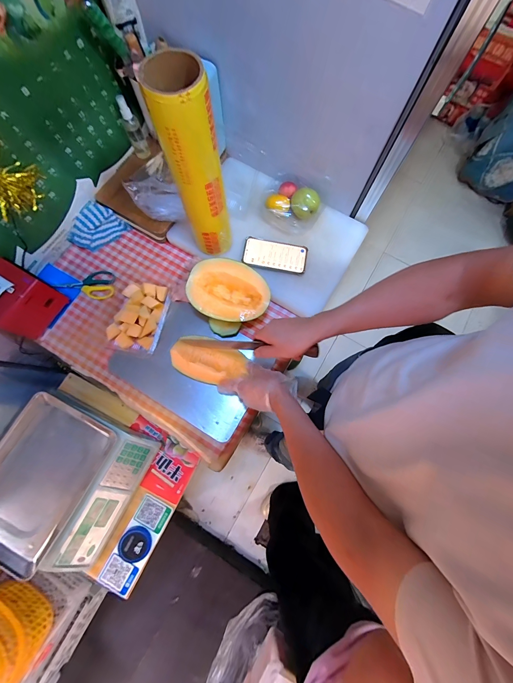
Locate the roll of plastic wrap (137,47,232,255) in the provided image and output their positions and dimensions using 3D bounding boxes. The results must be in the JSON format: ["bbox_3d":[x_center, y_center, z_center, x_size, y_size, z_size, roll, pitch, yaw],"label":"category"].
[{"bbox_3d":[-0.108,-0.302,0.518,0.091,0.337,0.095,-14,77,-4],"label":"roll of plastic wrap"}]

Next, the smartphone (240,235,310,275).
[{"bbox_3d":[0.047,-0.216,0.687,0.158,0.011,0.080,9,76,1],"label":"smartphone"}]

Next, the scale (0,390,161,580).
[{"bbox_3d":[-0.467,0.336,0.670,0.307,0.122,0.338,28,78,6],"label":"scale"}]

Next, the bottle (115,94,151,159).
[{"bbox_3d":[-0.310,-0.539,0.696,0.043,0.131,0.037,-24,78,-6],"label":"bottle"}]

